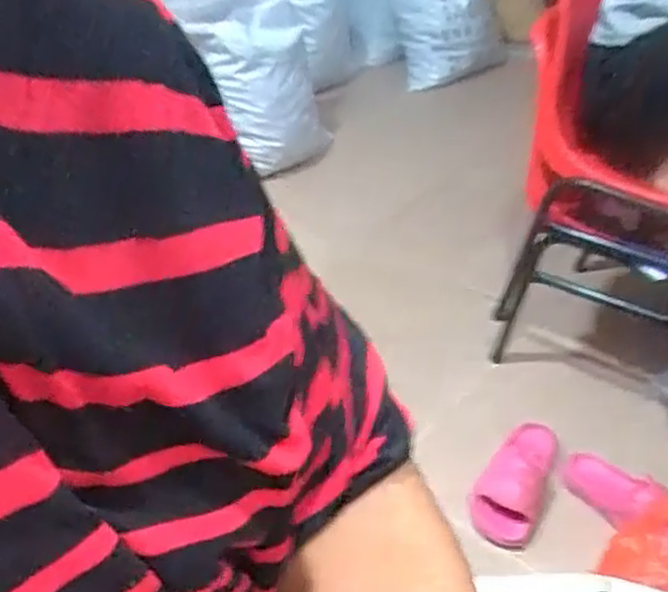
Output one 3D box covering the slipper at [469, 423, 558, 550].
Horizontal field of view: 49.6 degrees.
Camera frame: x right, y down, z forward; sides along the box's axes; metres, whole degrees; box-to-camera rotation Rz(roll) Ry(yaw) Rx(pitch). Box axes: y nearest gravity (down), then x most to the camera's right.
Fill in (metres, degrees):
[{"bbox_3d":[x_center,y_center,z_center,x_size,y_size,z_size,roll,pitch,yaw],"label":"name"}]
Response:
[{"bbox_3d":[0.282,0.272,1.108,0.102,0.066,0.226,15,40,23],"label":"slipper"}]

